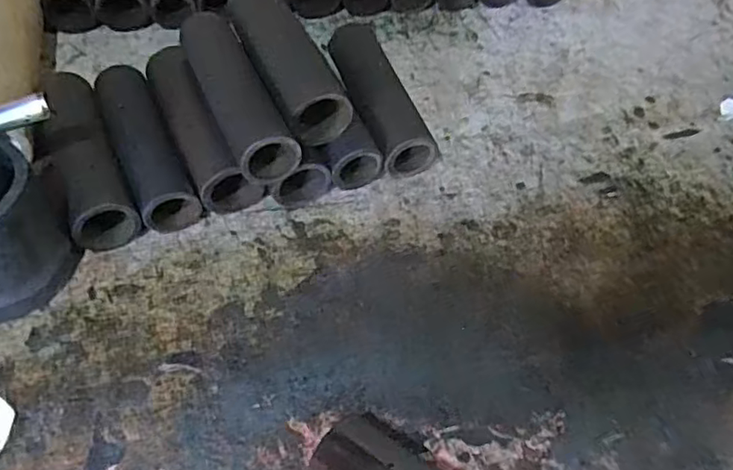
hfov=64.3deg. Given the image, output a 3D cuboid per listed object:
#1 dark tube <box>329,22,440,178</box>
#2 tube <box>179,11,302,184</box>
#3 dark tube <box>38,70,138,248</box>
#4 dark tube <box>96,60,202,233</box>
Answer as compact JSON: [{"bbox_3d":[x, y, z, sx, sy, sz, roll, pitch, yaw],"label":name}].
[{"bbox_3d":[0.013,-0.134,0.572,0.055,0.052,0.164,-15,58,-15],"label":"dark tube"},{"bbox_3d":[-0.118,-0.122,0.516,0.048,0.048,0.191,-21,57,-18],"label":"tube"},{"bbox_3d":[-0.250,-0.069,0.517,0.051,0.041,0.198,-21,59,-18],"label":"dark tube"},{"bbox_3d":[-0.202,-0.081,0.532,0.045,0.040,0.191,-21,59,-18],"label":"dark tube"}]

